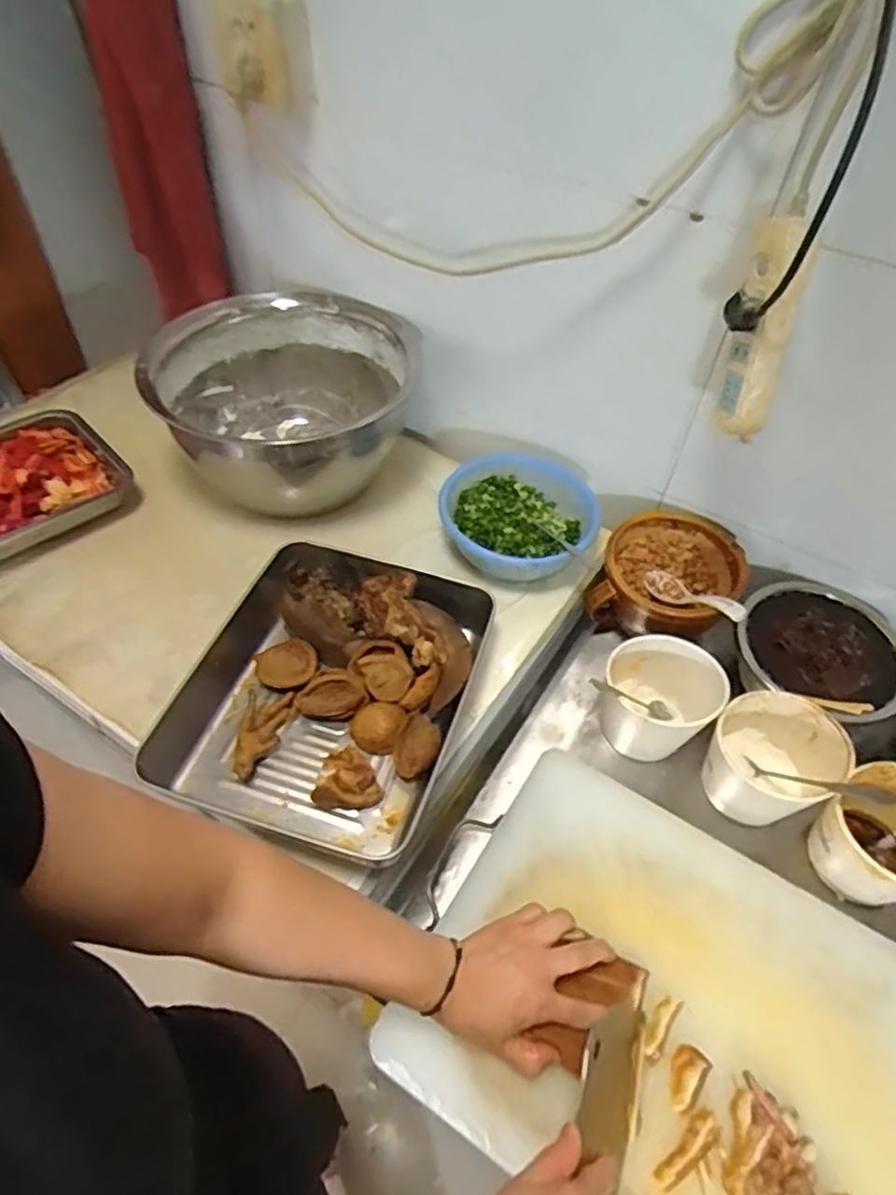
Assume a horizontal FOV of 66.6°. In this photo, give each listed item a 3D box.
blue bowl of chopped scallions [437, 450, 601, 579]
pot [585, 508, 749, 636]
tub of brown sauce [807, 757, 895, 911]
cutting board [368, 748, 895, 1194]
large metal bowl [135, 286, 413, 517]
[{"bbox_3d":[0.082,-0.095,0.822,0.183,0.059,0.188,-3,50,-6],"label":"blue bowl of chopped scallions"},{"bbox_3d":[0.257,-0.021,0.800,0.148,0.096,0.149,2,50,-2],"label":"pot"},{"bbox_3d":[0.405,0.226,0.630,0.110,0.109,0.111,2,50,-2],"label":"tub of brown sauce"},{"bbox_3d":[0.215,0.349,0.538,0.446,0.023,0.321,28,54,19],"label":"cutting board"},{"bbox_3d":[-0.195,-0.235,0.851,0.276,0.172,0.292,2,50,-2],"label":"large metal bowl"}]

